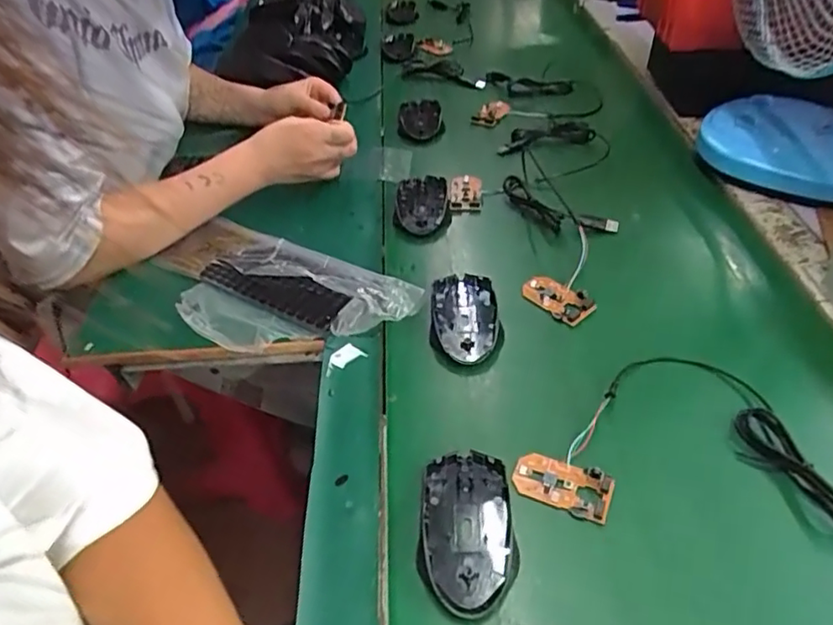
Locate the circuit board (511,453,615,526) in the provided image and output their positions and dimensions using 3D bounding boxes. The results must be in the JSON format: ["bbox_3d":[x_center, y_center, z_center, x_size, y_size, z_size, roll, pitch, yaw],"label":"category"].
[{"bbox_3d":[0.105,0.123,0.432,0.068,0.011,0.034,17,48,22],"label":"circuit board"}]

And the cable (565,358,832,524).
[{"bbox_3d":[0.245,0.082,0.451,0.234,0.020,0.126,12,46,17],"label":"cable"}]

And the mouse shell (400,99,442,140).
[{"bbox_3d":[0.004,-0.274,0.854,0.060,0.018,0.096,-2,43,3],"label":"mouse shell"}]

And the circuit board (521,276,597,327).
[{"bbox_3d":[0.134,-0.013,0.575,0.069,0.011,0.035,32,54,33],"label":"circuit board"}]

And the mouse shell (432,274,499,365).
[{"bbox_3d":[0.046,0.000,0.568,0.060,0.017,0.109,-2,43,3],"label":"mouse shell"}]

